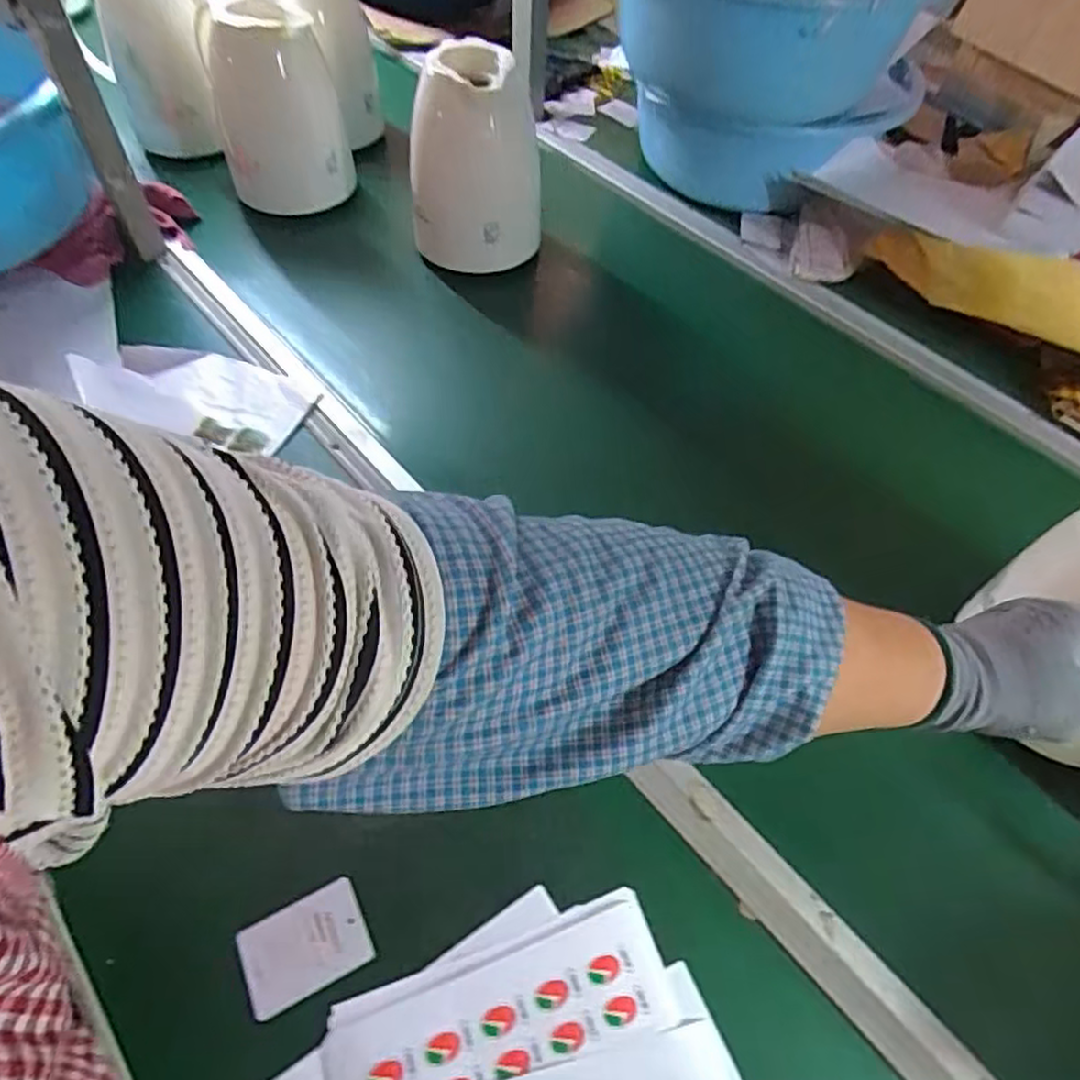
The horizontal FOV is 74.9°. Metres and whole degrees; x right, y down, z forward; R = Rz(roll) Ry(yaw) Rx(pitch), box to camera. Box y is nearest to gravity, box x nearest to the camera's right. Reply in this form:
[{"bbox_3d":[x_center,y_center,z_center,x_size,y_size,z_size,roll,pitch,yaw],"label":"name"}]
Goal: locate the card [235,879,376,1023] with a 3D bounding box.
[{"bbox_3d":[-0.139,0.242,0.419,0.070,0.004,0.050,-22,62,-20],"label":"card"}]

